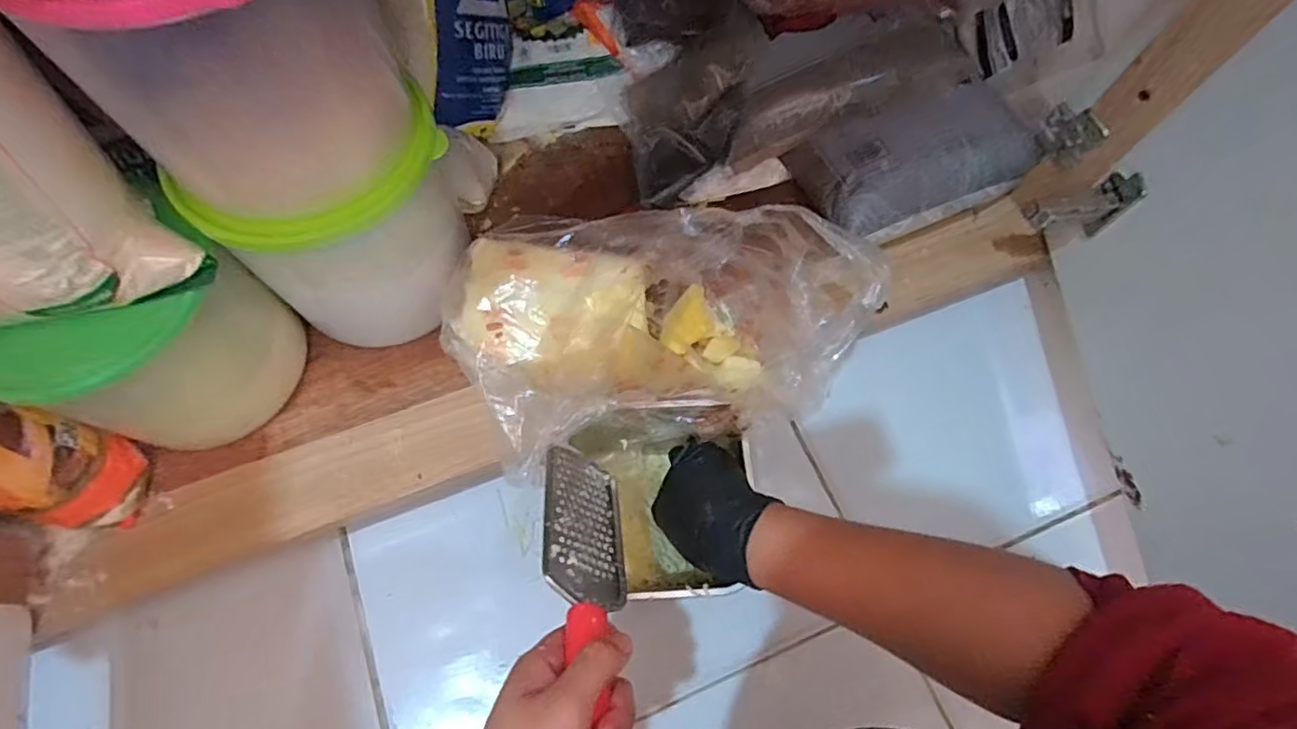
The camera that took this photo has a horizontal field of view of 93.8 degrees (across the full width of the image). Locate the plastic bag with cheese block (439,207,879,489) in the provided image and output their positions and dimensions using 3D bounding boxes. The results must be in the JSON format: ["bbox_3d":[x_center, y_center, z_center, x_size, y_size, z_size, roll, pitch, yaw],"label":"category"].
[{"bbox_3d":[0.003,-0.034,0.452,0.290,0.124,0.185,-14,68,-8],"label":"plastic bag with cheese block"}]

